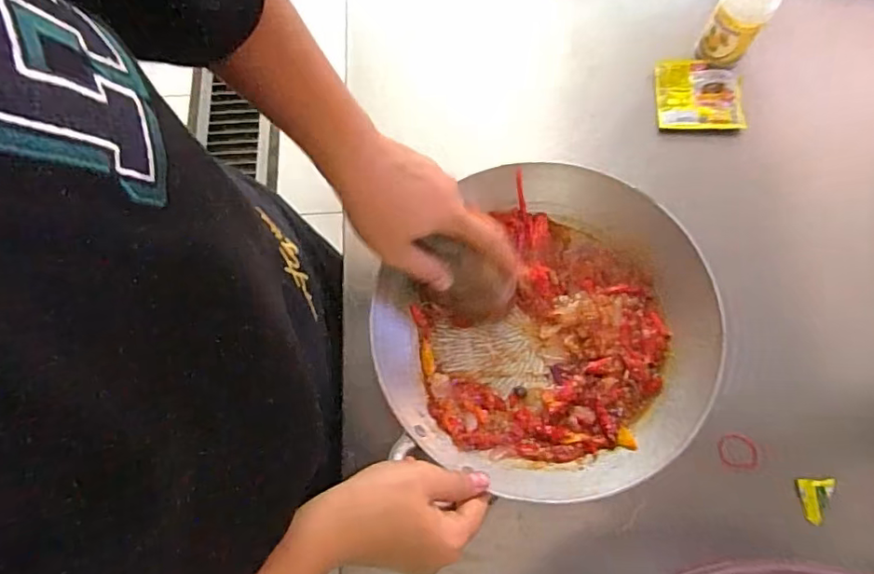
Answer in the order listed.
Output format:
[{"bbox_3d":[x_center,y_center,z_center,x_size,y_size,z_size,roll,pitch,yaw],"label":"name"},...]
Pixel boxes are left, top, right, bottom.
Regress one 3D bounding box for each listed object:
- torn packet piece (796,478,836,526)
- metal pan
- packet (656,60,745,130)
[{"bbox_3d":[0.307,0.172,0.437,0.026,0.005,0.033,-7,76,16],"label":"torn packet piece"},{"bbox_3d":[0.090,0.032,0.472,0.272,0.065,0.272,0,74,2],"label":"metal pan"},{"bbox_3d":[0.269,-0.196,0.559,0.084,0.009,0.075,5,74,3],"label":"packet"}]

